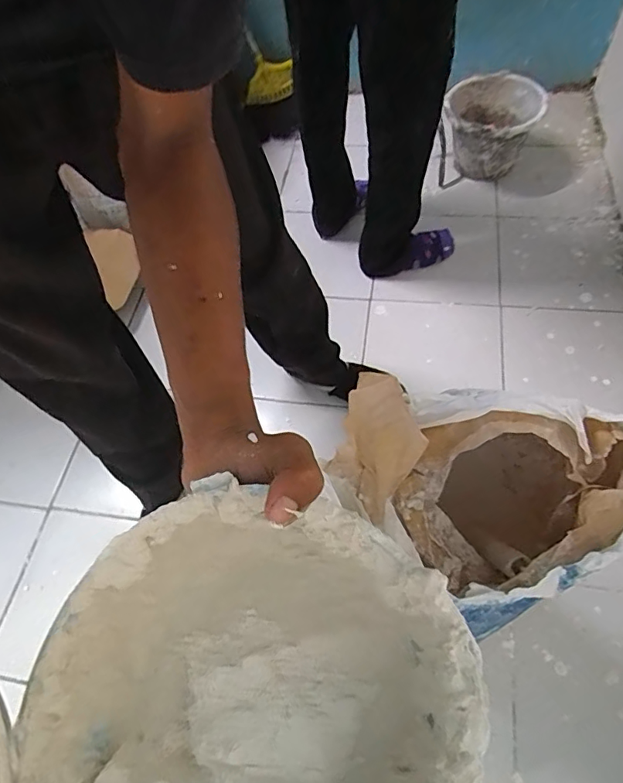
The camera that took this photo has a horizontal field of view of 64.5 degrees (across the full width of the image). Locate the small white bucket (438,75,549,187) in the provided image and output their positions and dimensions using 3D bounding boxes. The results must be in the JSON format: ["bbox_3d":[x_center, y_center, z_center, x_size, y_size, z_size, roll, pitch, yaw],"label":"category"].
[{"bbox_3d":[0.454,-0.688,1.301,0.231,0.185,0.271,15,59,9],"label":"small white bucket"}]

